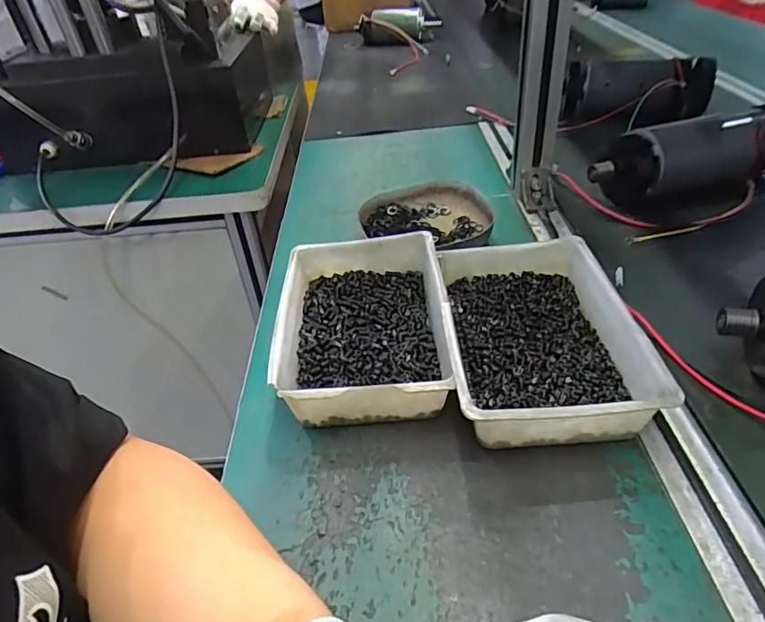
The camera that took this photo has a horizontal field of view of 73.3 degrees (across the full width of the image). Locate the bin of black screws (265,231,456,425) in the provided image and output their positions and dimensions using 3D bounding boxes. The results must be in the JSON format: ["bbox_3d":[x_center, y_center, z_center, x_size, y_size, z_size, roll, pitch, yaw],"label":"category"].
[{"bbox_3d":[-0.017,0.013,0.451,0.136,0.055,0.199,-5,40,2],"label":"bin of black screws"}]

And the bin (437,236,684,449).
[{"bbox_3d":[0.123,0.020,0.418,0.137,0.059,0.204,-4,40,4],"label":"bin"}]

